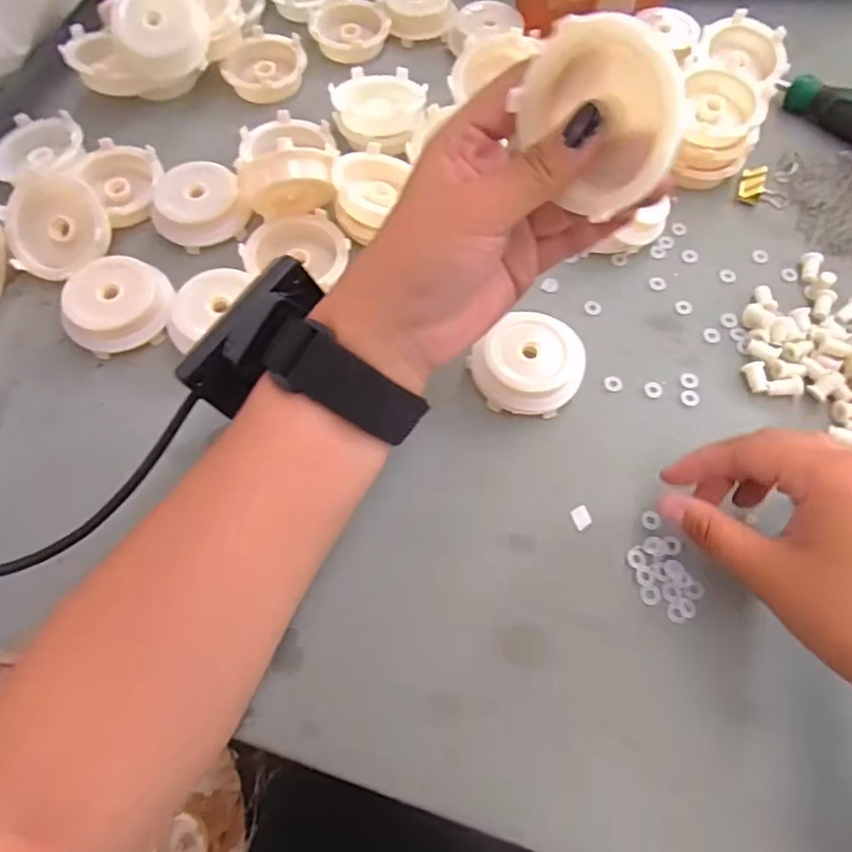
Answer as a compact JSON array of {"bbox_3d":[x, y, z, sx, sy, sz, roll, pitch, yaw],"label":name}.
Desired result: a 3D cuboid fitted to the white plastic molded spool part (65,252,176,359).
[{"bbox_3d":[-0.169,-0.067,0.321,0.054,0.022,0.049,-18,68,-10],"label":"white plastic molded spool part"}]

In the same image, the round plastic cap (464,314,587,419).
[{"bbox_3d":[0.056,-0.032,0.307,0.057,0.025,0.049,-40,73,-17],"label":"round plastic cap"}]

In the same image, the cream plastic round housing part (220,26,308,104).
[{"bbox_3d":[-0.111,-0.250,0.405,0.056,0.023,0.056,1,66,-2],"label":"cream plastic round housing part"}]

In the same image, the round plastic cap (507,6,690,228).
[{"bbox_3d":[0.059,-0.106,0.195,0.022,0.053,0.057,-38,72,-24],"label":"round plastic cap"}]

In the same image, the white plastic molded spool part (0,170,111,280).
[{"bbox_3d":[-0.207,-0.113,0.325,0.055,0.013,0.055,0,95,5],"label":"white plastic molded spool part"}]

